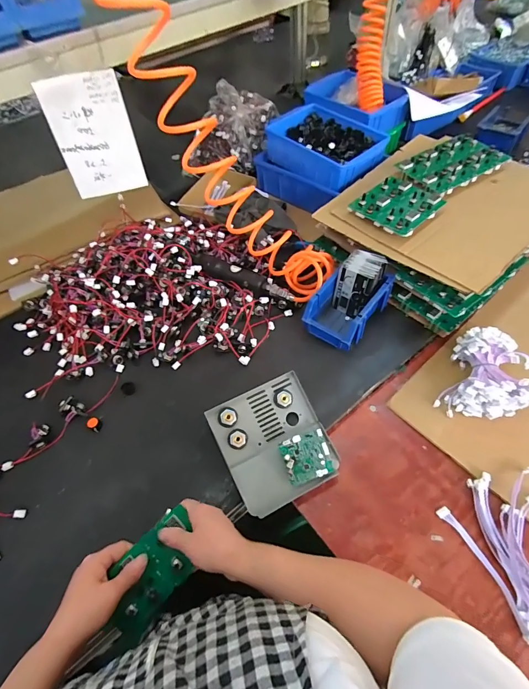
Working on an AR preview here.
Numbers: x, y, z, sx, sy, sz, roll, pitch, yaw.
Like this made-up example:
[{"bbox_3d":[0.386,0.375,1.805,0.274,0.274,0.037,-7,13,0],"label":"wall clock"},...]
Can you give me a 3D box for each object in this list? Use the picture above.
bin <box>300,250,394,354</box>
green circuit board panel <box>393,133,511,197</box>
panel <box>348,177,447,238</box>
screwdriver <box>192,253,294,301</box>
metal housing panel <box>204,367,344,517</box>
[{"bbox_3d":[0.156,-0.082,0.646,0.101,0.104,0.157,33,64,23],"label":"bin"},{"bbox_3d":[0.393,-0.381,0.736,0.206,0.020,0.125,-27,57,-15],"label":"green circuit board panel"},{"bbox_3d":[0.253,-0.267,0.670,0.136,0.022,0.125,-40,61,-22],"label":"panel"},{"bbox_3d":[-0.046,-0.136,0.709,0.226,0.035,0.033,18,58,17],"label":"screwdriver"},{"bbox_3d":[0.016,0.150,0.545,0.157,0.026,0.171,-24,74,-16],"label":"metal housing panel"}]

